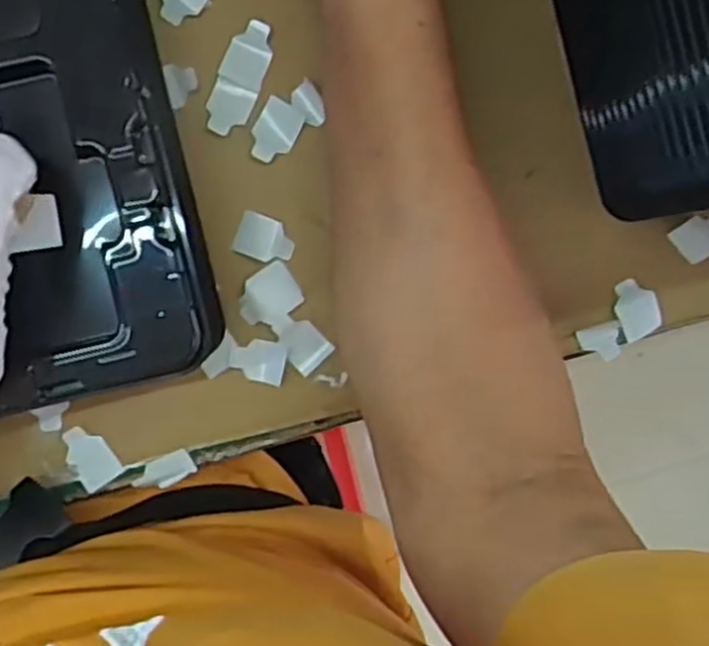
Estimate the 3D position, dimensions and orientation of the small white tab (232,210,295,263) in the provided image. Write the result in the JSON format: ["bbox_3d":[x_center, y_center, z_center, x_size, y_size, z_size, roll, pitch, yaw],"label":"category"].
[{"bbox_3d":[-0.037,-0.035,0.329,0.024,0.004,0.018,20,93,-6],"label":"small white tab"}]

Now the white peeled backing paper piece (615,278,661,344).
[{"bbox_3d":[0.117,-0.006,0.330,0.016,0.008,0.023,-25,96,-2],"label":"white peeled backing paper piece"}]

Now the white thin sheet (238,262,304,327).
[{"bbox_3d":[-0.036,-0.011,0.331,0.026,0.004,0.021,-35,96,-1],"label":"white thin sheet"}]

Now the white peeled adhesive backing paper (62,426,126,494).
[{"bbox_3d":[-0.111,0.056,0.331,0.018,0.004,0.027,-34,96,-1],"label":"white peeled adhesive backing paper"}]

